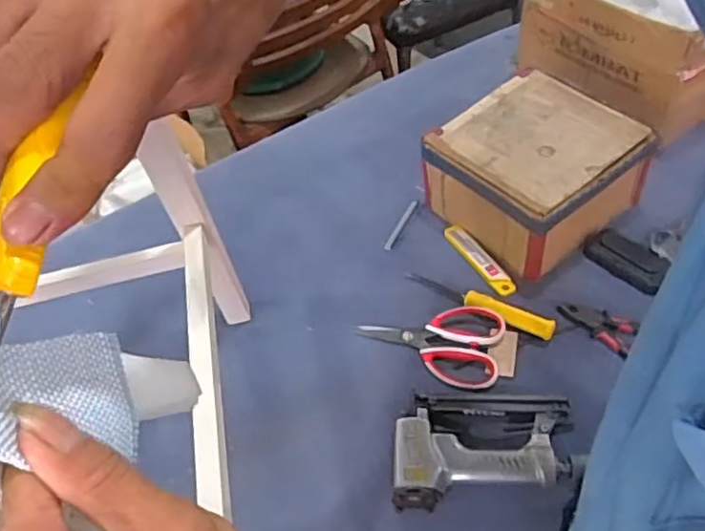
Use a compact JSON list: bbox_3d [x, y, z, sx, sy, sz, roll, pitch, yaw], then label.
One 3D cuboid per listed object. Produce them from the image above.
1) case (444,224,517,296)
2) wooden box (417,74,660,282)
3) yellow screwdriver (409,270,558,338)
[{"bbox_3d":[0.172,-0.010,0.880,0.026,0.011,0.135,-26,52,-14],"label":"case"},{"bbox_3d":[0.245,-0.128,0.894,0.221,0.127,0.213,-34,54,-19],"label":"wooden box"},{"bbox_3d":[0.161,0.045,0.833,0.202,0.034,0.028,25,58,26],"label":"yellow screwdriver"}]

